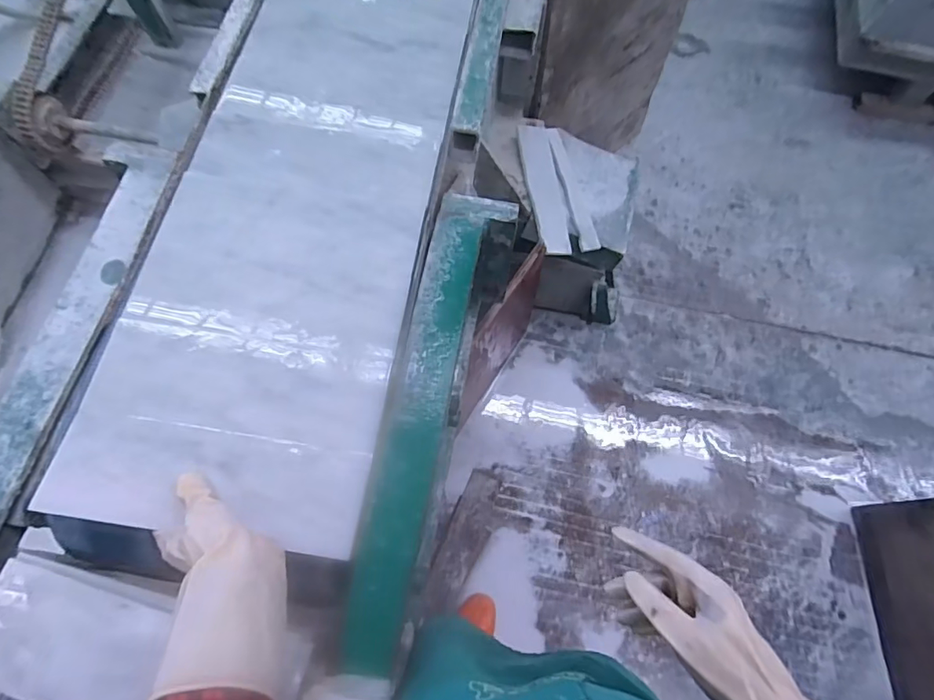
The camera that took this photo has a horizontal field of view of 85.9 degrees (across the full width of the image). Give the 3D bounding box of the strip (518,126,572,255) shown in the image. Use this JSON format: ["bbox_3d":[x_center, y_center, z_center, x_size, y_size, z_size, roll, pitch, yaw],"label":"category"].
[{"bbox_3d":[0.166,-0.341,1.063,0.084,0.012,0.294,-6,78,-24],"label":"strip"}]

